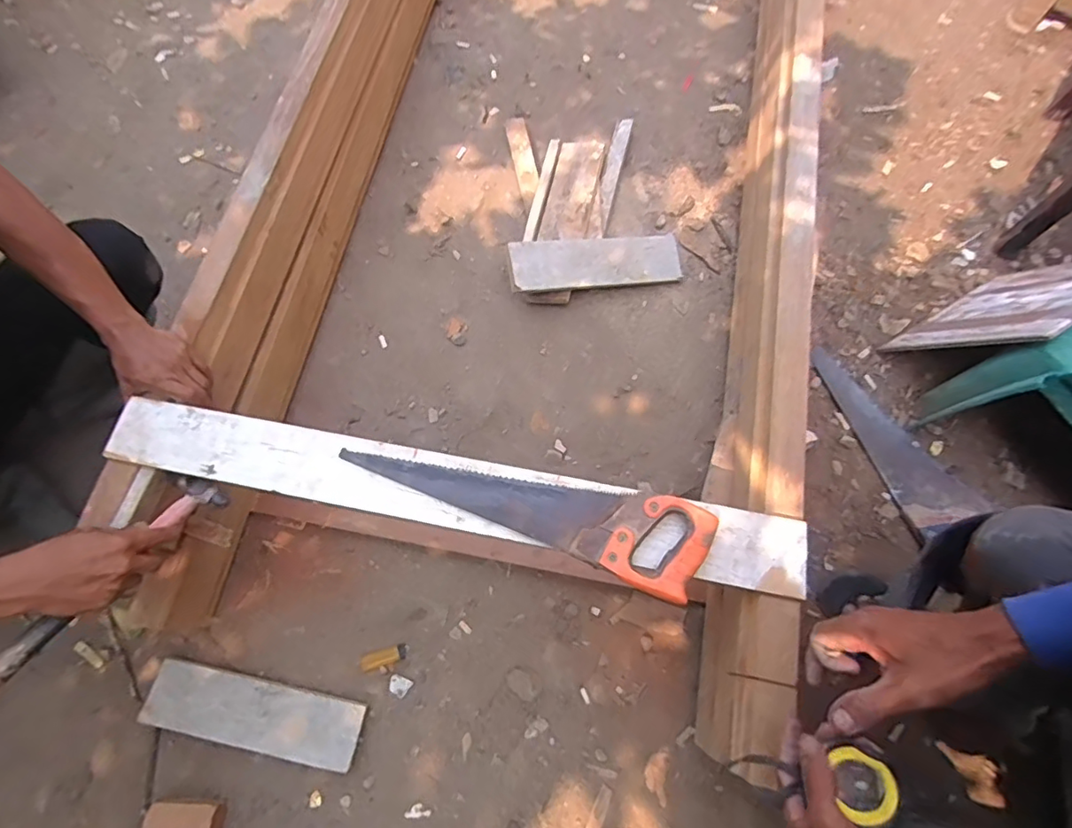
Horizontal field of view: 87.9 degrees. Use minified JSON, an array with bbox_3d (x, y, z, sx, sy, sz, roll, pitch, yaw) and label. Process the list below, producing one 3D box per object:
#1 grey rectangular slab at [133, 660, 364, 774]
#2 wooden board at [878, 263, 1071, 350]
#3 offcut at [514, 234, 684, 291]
[{"bbox_3d":[-0.452,0.479,0.888,0.348,0.033,0.103,14,67,1],"label":"grey rectangular slab"},{"bbox_3d":[0.793,-0.183,0.914,0.281,0.300,0.012,-31,98,-4],"label":"wooden board"},{"bbox_3d":[0.124,-0.299,1.105,0.348,0.024,0.099,-8,97,-13],"label":"offcut"}]

